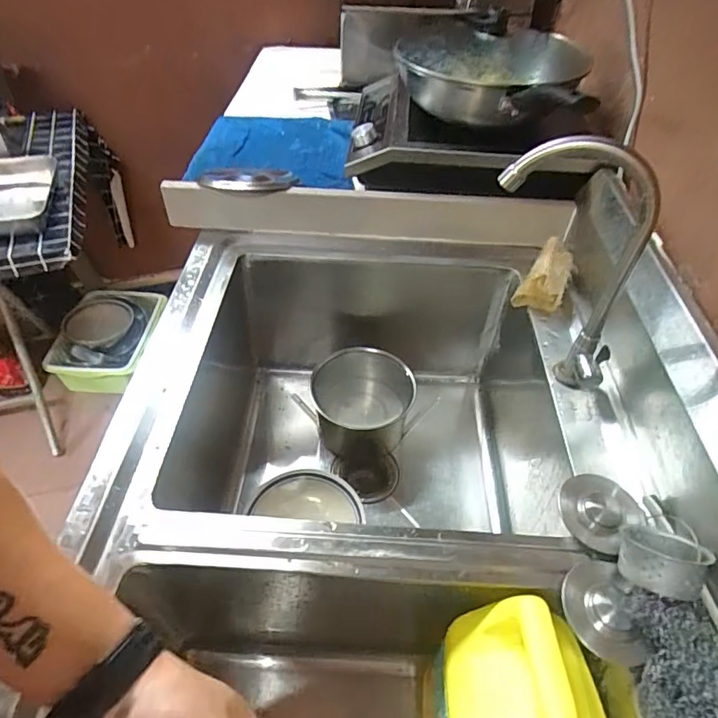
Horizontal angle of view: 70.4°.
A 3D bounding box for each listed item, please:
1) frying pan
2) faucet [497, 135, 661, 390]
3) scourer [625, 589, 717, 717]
[{"bbox_3d":[0.202,-0.471,0.822,0.260,0.099,0.295,9,46,7],"label":"frying pan"},{"bbox_3d":[0.222,-0.090,0.559,0.164,0.289,0.057,26,51,22],"label":"faucet"},{"bbox_3d":[0.260,0.256,0.405,0.077,0.032,0.118,8,46,6],"label":"scourer"}]

